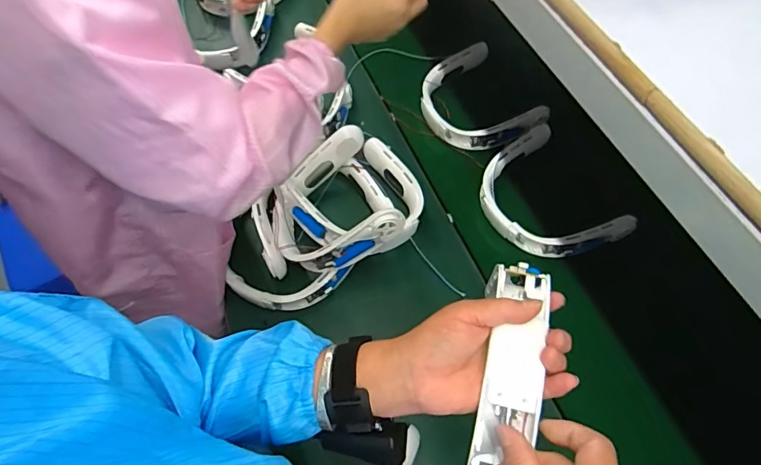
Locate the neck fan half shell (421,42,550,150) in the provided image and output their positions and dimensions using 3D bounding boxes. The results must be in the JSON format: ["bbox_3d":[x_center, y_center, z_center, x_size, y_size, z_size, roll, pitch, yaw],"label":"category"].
[{"bbox_3d":[0.194,-0.254,0.930,0.189,0.059,0.247,-26,63,-17],"label":"neck fan half shell"}]

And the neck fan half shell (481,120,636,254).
[{"bbox_3d":[0.284,-0.054,0.820,0.182,0.060,0.242,-27,63,-17],"label":"neck fan half shell"}]

